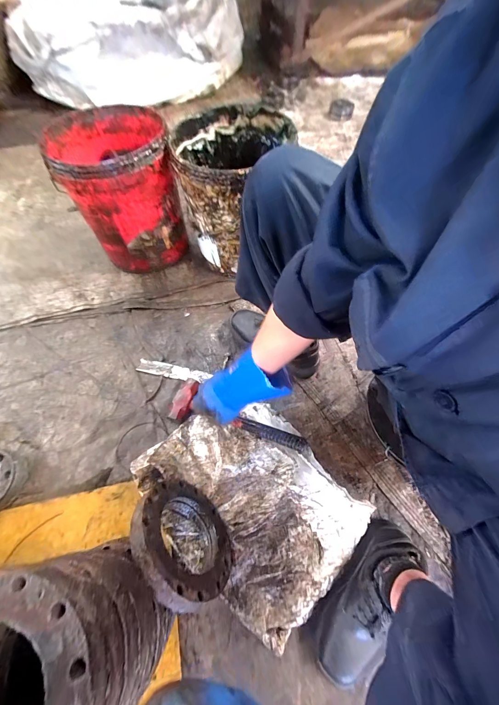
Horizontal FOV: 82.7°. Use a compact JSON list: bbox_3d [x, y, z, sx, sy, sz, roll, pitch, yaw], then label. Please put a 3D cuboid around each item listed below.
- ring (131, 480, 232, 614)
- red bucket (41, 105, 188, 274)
[{"bbox_3d":[-0.114,0.329,0.506,0.031,0.192,0.193,-43,51,11],"label":"ring"},{"bbox_3d":[-0.371,-0.476,0.866,0.297,0.333,0.344,-22,62,-9],"label":"red bucket"}]

